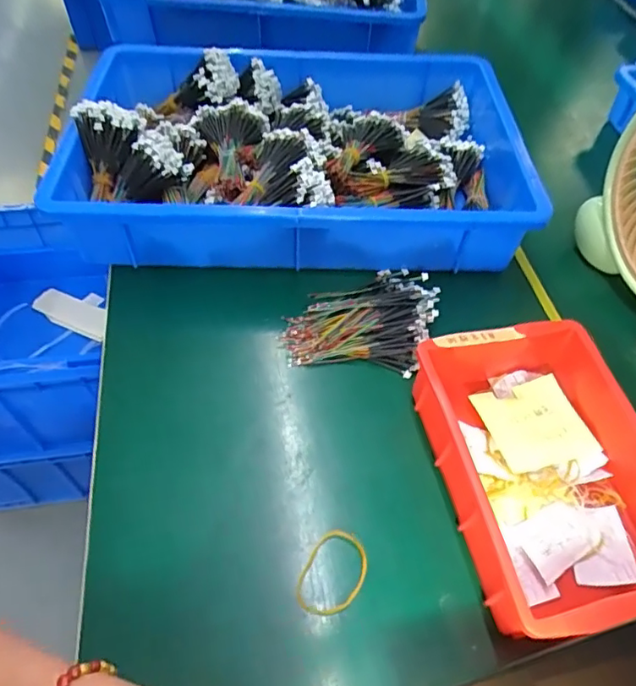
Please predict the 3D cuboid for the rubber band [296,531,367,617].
[{"bbox_3d":[0.010,0.151,0.346,0.037,0.005,0.056,22,55,14],"label":"rubber band"}]

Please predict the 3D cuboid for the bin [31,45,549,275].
[{"bbox_3d":[-0.015,-0.213,0.574,0.463,0.087,0.330,-4,53,-5],"label":"bin"}]

